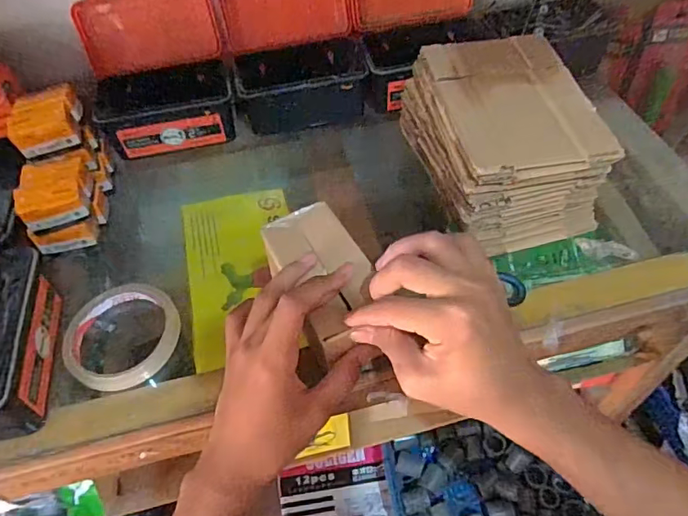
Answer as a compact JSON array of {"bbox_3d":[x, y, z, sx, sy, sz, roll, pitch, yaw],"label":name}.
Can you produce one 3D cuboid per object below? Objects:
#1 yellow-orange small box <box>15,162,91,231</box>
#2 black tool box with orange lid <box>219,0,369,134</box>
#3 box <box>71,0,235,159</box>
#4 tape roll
[{"bbox_3d":[-0.262,-0.058,0.461,0.050,0.026,0.062,-15,53,-8],"label":"yellow-orange small box"},{"bbox_3d":[-0.053,-0.235,0.566,0.142,0.135,0.114,-13,53,-7],"label":"black tool box with orange lid"},{"bbox_3d":[-0.200,-0.203,0.546,0.143,0.132,0.114,-12,52,-6],"label":"box"},{"bbox_3d":[-0.184,0.064,0.426,0.092,0.027,0.086,-2,52,2],"label":"tape roll"}]

